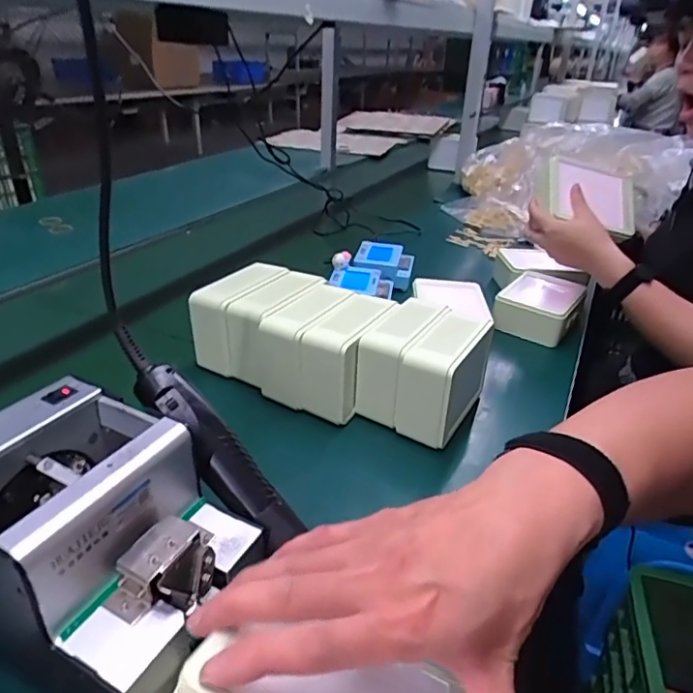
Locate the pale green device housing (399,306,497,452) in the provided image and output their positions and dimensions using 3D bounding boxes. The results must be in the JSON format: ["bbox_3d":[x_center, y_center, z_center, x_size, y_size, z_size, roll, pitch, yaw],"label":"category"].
[{"bbox_3d":[0.114,0.032,0.603,0.071,0.106,0.126,18,33,26],"label":"pale green device housing"}]

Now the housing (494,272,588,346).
[{"bbox_3d":[0.297,-0.063,0.841,0.112,0.061,0.146,21,34,29],"label":"housing"}]

